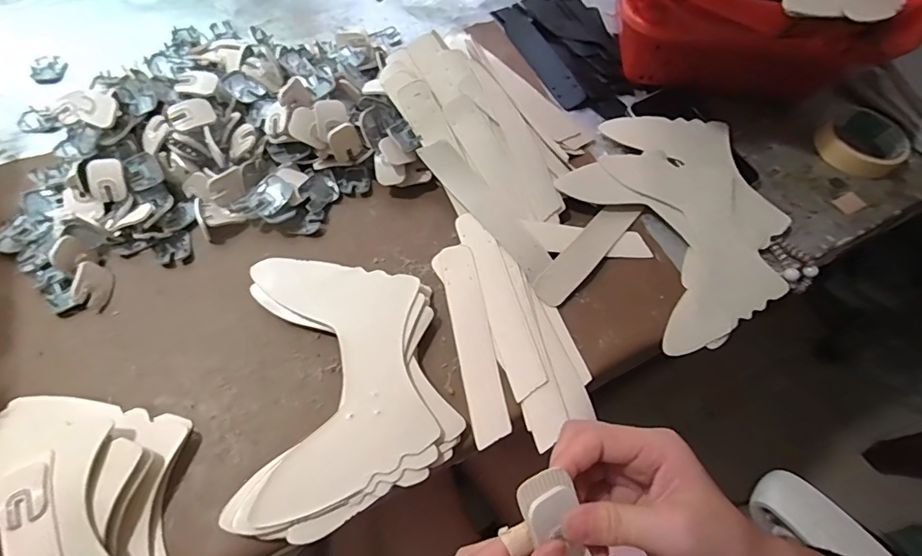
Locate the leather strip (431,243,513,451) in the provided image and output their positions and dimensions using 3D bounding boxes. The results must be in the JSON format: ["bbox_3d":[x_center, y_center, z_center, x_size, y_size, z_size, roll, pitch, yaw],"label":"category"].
[{"bbox_3d":[0.010,0.053,0.441,0.037,0.005,0.182,-13,65,-5],"label":"leather strip"}]

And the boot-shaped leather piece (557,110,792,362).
[{"bbox_3d":[0.231,-0.068,0.511,0.207,0.018,0.259,-16,64,-13],"label":"boot-shaped leather piece"}]

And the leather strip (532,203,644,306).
[{"bbox_3d":[0.128,-0.030,0.488,0.035,0.008,0.154,45,65,4],"label":"leather strip"}]

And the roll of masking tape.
[{"bbox_3d":[0.476,-0.164,0.577,0.100,0.030,0.087,-39,71,-22],"label":"roll of masking tape"}]

